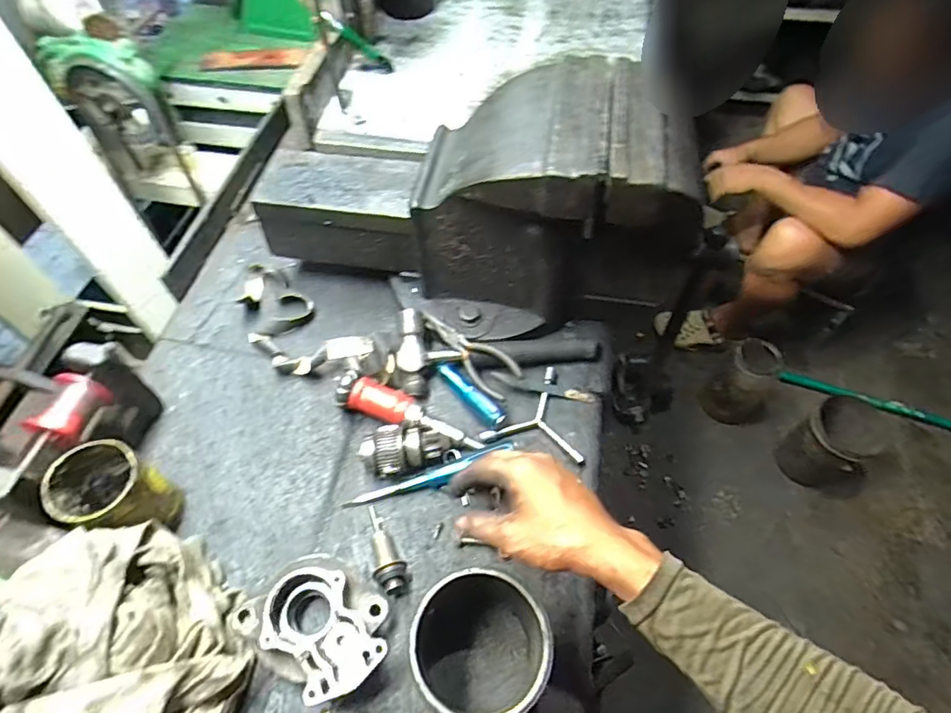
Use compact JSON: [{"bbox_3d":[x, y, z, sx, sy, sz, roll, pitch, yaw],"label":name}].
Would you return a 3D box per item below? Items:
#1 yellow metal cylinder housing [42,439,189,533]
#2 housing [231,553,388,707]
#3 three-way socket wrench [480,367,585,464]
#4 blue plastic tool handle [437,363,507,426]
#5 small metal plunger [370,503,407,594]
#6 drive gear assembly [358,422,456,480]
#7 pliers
[{"bbox_3d":[-0.344,0.139,0.516,0.083,0.118,0.071,13,58,9],"label":"yellow metal cylinder housing"},{"bbox_3d":[-0.143,0.245,0.486,0.136,0.060,0.103,34,64,20],"label":"housing"},{"bbox_3d":[0.078,0.063,0.629,0.115,0.012,0.113,13,58,9],"label":"three-way socket wrench"},{"bbox_3d":[-0.007,0.043,0.632,0.021,0.024,0.108,-40,65,-22],"label":"blue plastic tool handle"},{"bbox_3d":[-0.094,0.196,0.544,0.030,0.030,0.092,-18,59,-11],"label":"small metal plunger"},{"bbox_3d":[-0.077,0.102,0.587,0.092,0.047,0.054,-21,60,-12],"label":"drive gear assembly"},{"bbox_3d":[-0.013,-0.008,0.642,0.149,0.012,0.049,38,100,22],"label":"pliers"}]

